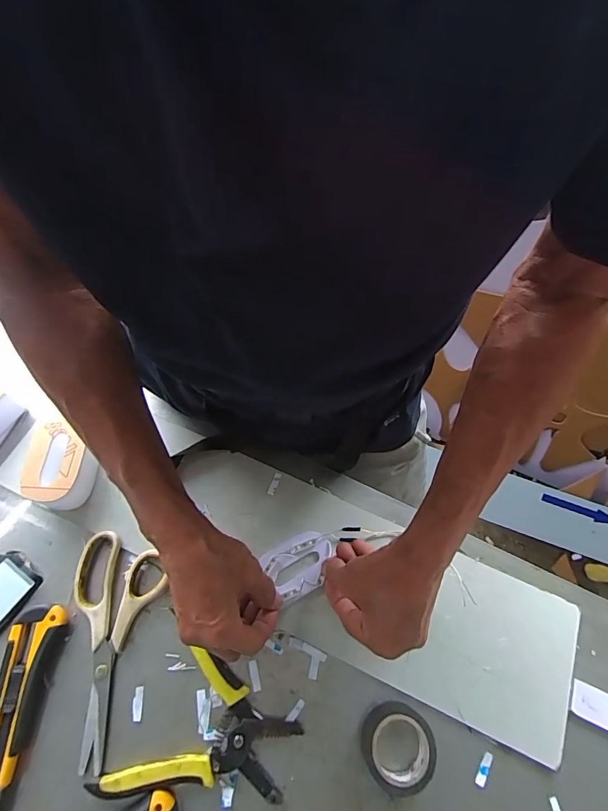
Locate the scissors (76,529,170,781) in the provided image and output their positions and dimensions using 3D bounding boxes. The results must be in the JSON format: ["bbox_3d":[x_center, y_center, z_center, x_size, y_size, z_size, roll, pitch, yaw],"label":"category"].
[{"bbox_3d":[-0.189,0.215,0.373,0.083,0.014,0.180,10,66,2],"label":"scissors"}]

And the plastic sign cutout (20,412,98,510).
[{"bbox_3d":[-0.248,0.061,0.420,0.054,0.048,0.085,-4,66,-4],"label":"plastic sign cutout"}]

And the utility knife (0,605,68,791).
[{"bbox_3d":[-0.246,0.258,0.346,0.040,0.019,0.152,6,66,0],"label":"utility knife"}]

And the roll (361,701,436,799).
[{"bbox_3d":[0.081,0.292,0.348,0.056,0.023,0.058,1,66,-2],"label":"roll"}]

